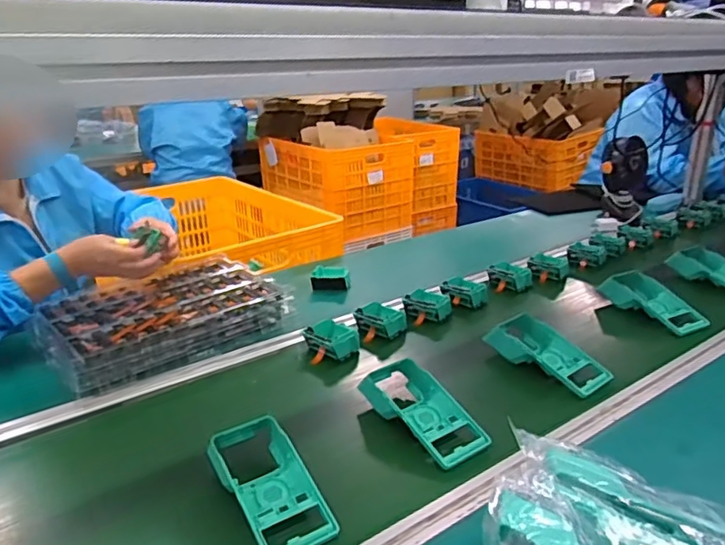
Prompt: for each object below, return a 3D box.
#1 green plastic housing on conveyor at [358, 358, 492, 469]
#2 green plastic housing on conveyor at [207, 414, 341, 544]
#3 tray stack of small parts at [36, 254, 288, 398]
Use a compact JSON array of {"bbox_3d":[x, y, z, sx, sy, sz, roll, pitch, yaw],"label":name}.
[{"bbox_3d":[0.081,0.176,0.757,0.091,0.040,0.183,-15,27,-35],"label":"green plastic housing on conveyor"},{"bbox_3d":[-0.105,0.227,0.635,0.085,0.041,0.179,-12,25,-29],"label":"green plastic housing on conveyor"},{"bbox_3d":[-0.344,0.065,1.001,0.377,0.060,0.296,-16,27,-36],"label":"tray stack of small parts"}]

